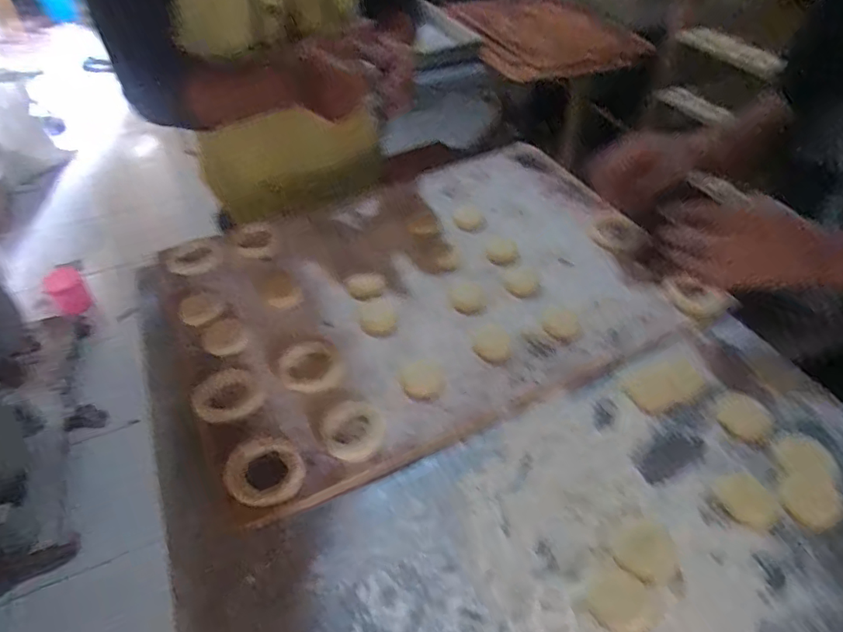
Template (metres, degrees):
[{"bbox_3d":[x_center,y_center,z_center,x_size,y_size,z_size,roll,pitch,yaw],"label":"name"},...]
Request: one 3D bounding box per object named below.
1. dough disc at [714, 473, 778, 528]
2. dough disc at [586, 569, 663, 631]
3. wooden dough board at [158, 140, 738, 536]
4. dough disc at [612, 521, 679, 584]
[{"bbox_3d":[0.280,0.158,0.474,0.045,0.004,0.048,-1,43,1],"label":"dough disc"},{"bbox_3d":[0.151,0.213,0.409,0.046,0.004,0.045,-1,43,1],"label":"dough disc"},{"bbox_3d":[0.005,-0.052,0.683,0.580,0.022,0.433,-21,47,-18],"label":"wooden dough board"},{"bbox_3d":[0.180,0.186,0.440,0.046,0.004,0.048,-1,43,1],"label":"dough disc"}]

